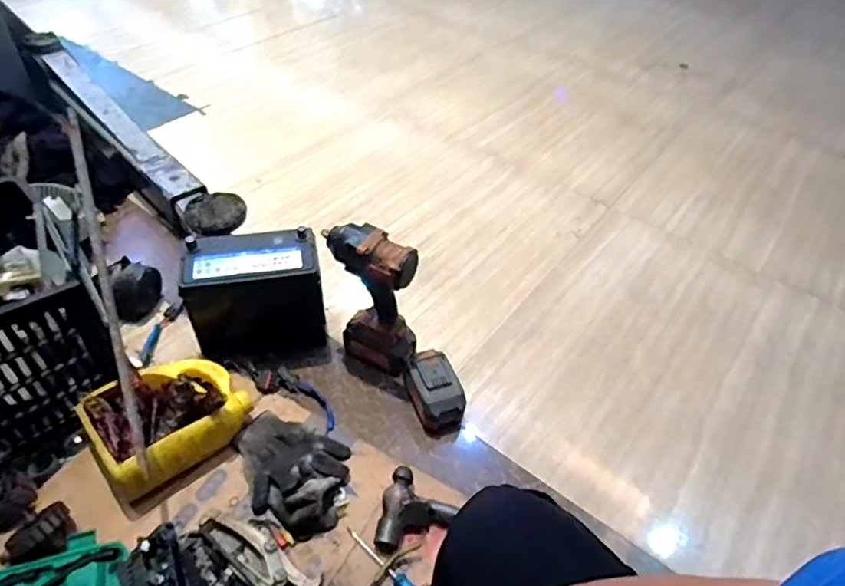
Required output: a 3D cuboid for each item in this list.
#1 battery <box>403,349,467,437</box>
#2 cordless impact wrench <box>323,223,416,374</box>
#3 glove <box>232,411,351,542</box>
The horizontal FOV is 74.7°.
[{"bbox_3d":[0.021,0.174,0.976,0.074,0.079,0.134,-16,50,-20],"label":"battery"},{"bbox_3d":[-0.083,0.025,0.983,0.158,0.294,0.075,19,47,11],"label":"cordless impact wrench"},{"bbox_3d":[-0.212,0.270,0.866,0.209,0.070,0.156,21,48,13],"label":"glove"}]

